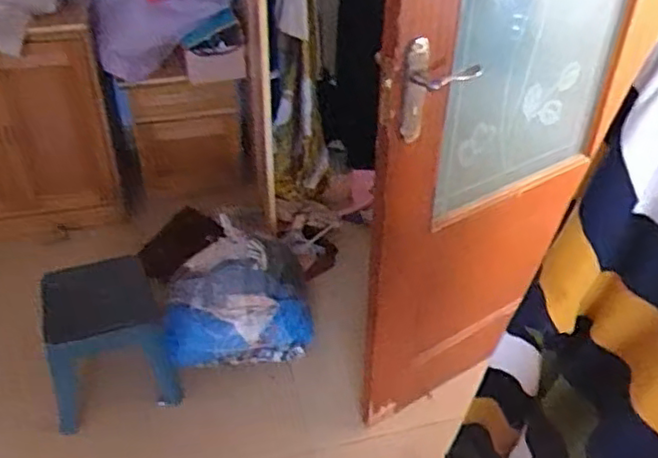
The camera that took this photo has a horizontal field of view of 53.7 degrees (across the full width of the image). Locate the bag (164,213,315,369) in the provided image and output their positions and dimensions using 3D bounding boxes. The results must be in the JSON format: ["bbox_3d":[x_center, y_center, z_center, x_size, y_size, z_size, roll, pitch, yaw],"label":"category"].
[{"bbox_3d":[-0.258,0.183,1.850,0.396,0.273,0.342,-5,38,-9],"label":"bag"}]

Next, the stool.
[{"bbox_3d":[-0.589,0.290,1.721,0.311,0.328,0.262,-13,40,-18],"label":"stool"}]

